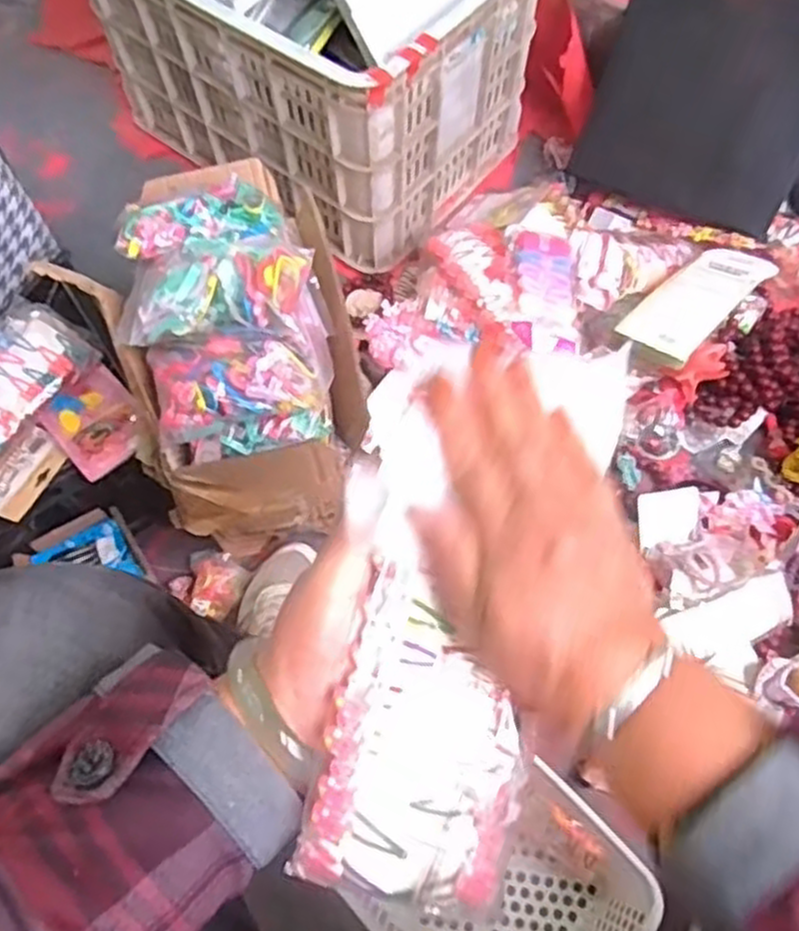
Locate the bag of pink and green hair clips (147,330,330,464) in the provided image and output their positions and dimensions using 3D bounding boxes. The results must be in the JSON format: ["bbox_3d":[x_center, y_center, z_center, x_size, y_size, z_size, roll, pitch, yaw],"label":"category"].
[{"bbox_3d":[-0.132,-0.059,0.638,0.136,0.067,0.085,-10,66,-4],"label":"bag of pink and green hair clips"}]

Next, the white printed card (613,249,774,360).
[{"bbox_3d":[0.349,-0.197,0.893,0.212,0.011,0.089,-39,54,-25],"label":"white printed card"}]

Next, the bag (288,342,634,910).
[{"bbox_3d":[0.021,0.067,0.320,0.095,0.037,0.222,13,84,7],"label":"bag"}]

